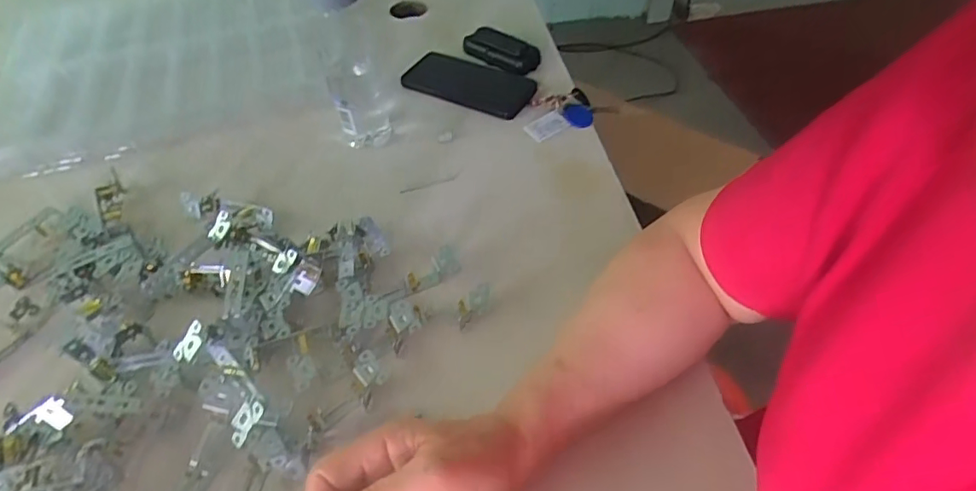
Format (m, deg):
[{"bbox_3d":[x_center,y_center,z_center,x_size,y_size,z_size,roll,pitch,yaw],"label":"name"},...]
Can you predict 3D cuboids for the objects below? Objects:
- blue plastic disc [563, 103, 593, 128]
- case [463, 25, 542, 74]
[{"bbox_3d":[0.106,-0.153,0.623,0.035,0.007,0.036,-1,50,2],"label":"blue plastic disc"},{"bbox_3d":[0.015,-0.255,0.695,0.102,0.023,0.051,26,58,20],"label":"case"}]

